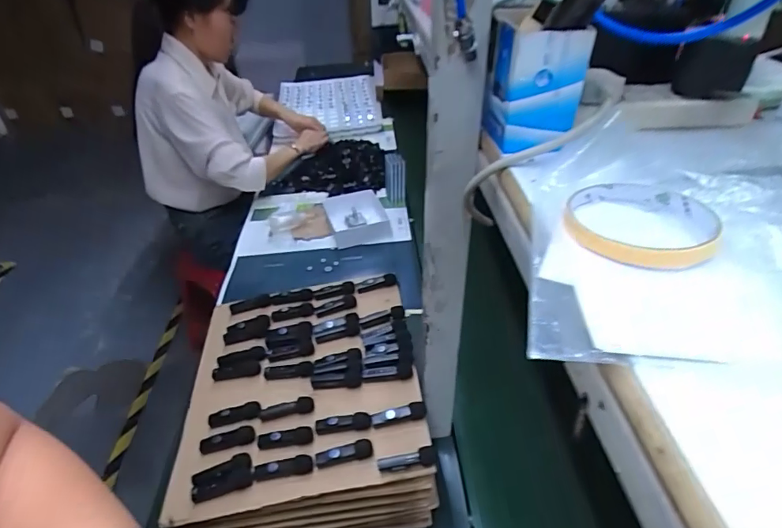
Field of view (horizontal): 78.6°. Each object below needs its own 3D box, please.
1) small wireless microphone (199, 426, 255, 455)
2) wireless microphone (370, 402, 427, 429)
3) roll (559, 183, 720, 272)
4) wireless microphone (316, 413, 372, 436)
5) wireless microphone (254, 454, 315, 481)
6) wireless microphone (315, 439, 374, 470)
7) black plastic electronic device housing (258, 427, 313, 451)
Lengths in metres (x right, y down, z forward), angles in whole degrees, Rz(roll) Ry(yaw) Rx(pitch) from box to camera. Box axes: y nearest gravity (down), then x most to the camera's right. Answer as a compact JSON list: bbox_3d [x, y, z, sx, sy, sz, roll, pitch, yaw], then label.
[{"bbox_3d":[-0.194,0.210,0.566,0.061,0.017,0.017,-15,39,-18],"label":"small wireless microphone"},{"bbox_3d":[0.009,0.177,0.559,0.065,0.018,0.014,-5,37,-5],"label":"wireless microphone"},{"bbox_3d":[0.143,-0.024,0.277,0.078,0.014,0.087,18,41,24],"label":"roll"},{"bbox_3d":[-0.056,0.188,0.562,0.065,0.018,0.014,-3,36,1],"label":"wireless microphone"},{"bbox_3d":[-0.118,0.225,0.525,0.064,0.014,0.016,-7,37,-9],"label":"wireless microphone"},{"bbox_3d":[-0.052,0.212,0.530,0.064,0.018,0.015,-9,38,-11],"label":"wireless microphone"},{"bbox_3d":[-0.123,0.204,0.559,0.063,0.018,0.017,-5,37,-5],"label":"black plastic electronic device housing"}]

